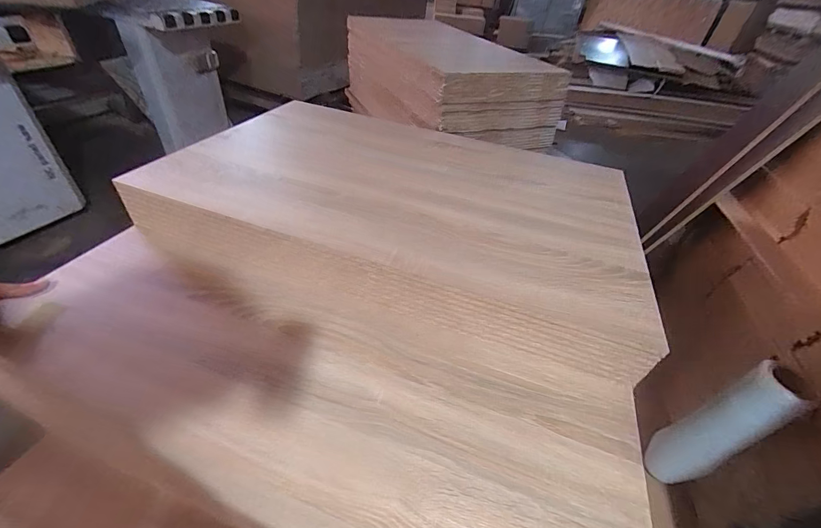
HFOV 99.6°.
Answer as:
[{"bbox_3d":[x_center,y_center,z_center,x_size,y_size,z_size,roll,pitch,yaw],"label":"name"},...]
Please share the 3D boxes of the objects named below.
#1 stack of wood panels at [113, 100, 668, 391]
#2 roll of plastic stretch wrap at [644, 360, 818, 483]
[{"bbox_3d":[-0.013,-0.140,0.753,0.883,0.102,0.545,17,42,12],"label":"stack of wood panels"},{"bbox_3d":[0.819,0.468,0.953,0.098,0.476,0.126,-9,43,-17],"label":"roll of plastic stretch wrap"}]

